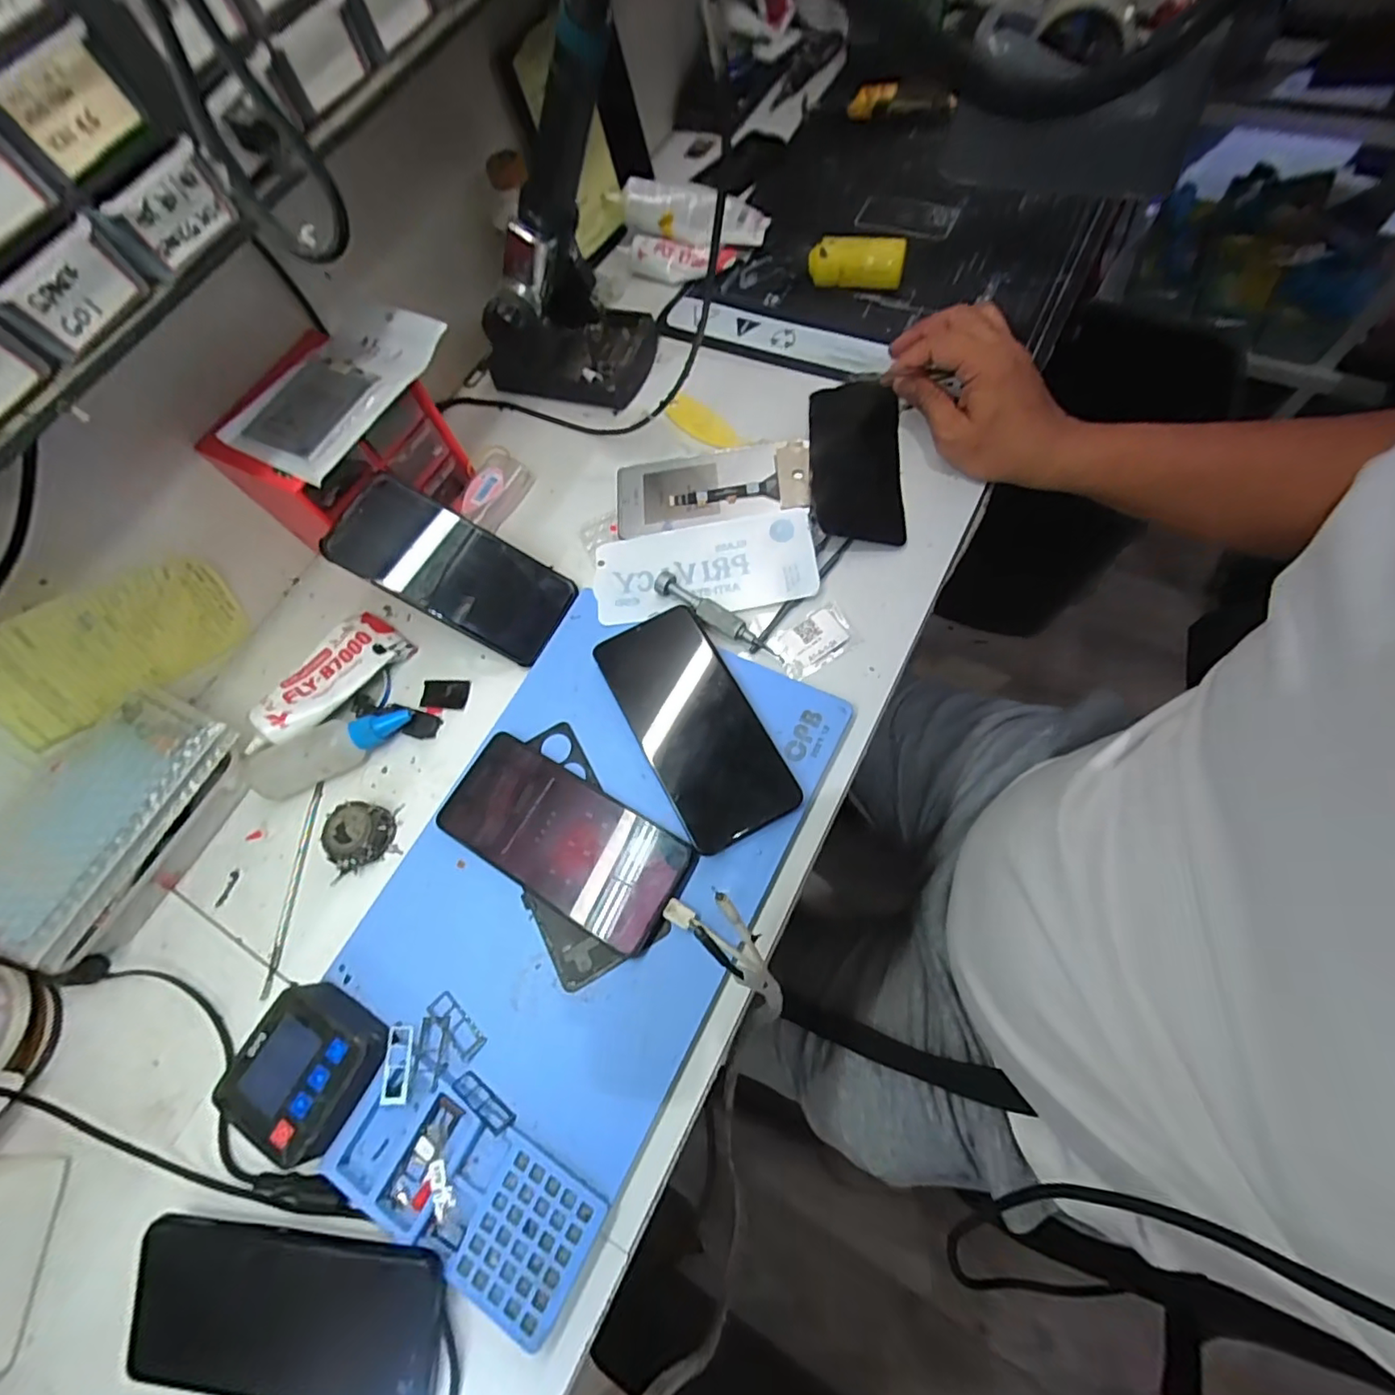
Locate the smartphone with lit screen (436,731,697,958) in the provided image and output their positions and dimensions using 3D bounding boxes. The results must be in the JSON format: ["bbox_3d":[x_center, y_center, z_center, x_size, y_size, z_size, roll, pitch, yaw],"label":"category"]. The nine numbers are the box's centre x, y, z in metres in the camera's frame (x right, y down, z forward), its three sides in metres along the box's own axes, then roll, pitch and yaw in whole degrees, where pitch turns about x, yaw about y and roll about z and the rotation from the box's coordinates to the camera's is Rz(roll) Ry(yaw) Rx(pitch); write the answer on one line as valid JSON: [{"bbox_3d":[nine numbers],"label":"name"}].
[{"bbox_3d":[-0.085,0.090,0.381,0.161,0.009,0.075,27,76,15],"label":"smartphone with lit screen"}]

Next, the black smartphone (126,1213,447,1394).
[{"bbox_3d":[-0.213,0.317,0.306,0.165,0.009,0.075,2,84,7],"label":"black smartphone"}]

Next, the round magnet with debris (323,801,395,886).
[{"bbox_3d":[-0.229,0.097,0.402,0.037,0.023,0.049,1,68,8],"label":"round magnet with debris"}]

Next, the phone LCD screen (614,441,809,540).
[{"bbox_3d":[0.011,-0.168,0.470,0.152,0.006,0.069,-7,67,8],"label":"phone LCD screen"}]

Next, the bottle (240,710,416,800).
[{"bbox_3d":[-0.262,0.033,0.424,0.115,0.035,0.041,-26,68,-4],"label":"bottle"}]

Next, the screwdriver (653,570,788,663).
[{"bbox_3d":[0.013,-0.057,0.426,0.107,0.012,0.017,37,77,20],"label":"screwdriver"}]

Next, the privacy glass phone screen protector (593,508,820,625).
[{"bbox_3d":[0.005,-0.100,0.445,0.163,0.009,0.075,-7,67,5],"label":"privacy glass phone screen protector"}]

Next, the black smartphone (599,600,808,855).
[{"bbox_3d":[-0.004,0.014,0.398,0.079,0.016,0.167,-29,67,-4],"label":"black smartphone"}]

